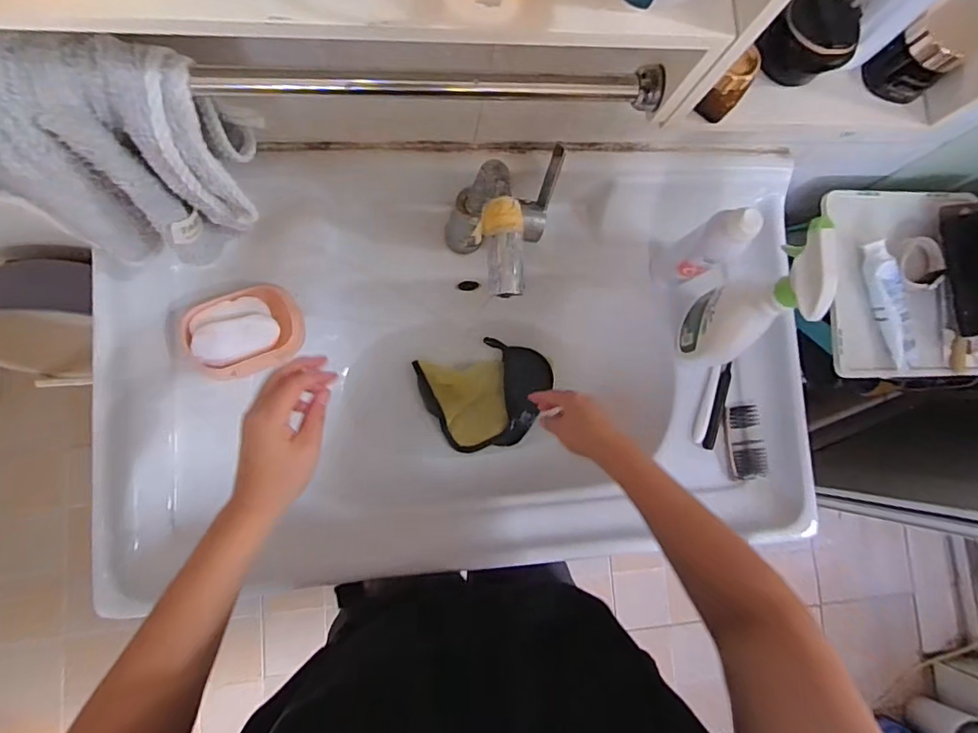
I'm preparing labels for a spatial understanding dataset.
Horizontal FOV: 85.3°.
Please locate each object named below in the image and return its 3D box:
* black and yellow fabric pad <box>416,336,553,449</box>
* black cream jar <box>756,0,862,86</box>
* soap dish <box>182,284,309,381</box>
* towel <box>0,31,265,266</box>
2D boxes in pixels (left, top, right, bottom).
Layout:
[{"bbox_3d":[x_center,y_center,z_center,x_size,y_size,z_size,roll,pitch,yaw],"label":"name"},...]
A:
[{"bbox_3d":[0.003,0.038,0.762,0.177,0.012,0.148,-23,88,-10],"label":"black and yellow fabric pad"},{"bbox_3d":[0.241,-0.249,0.393,0.061,0.039,0.073,39,80,-3],"label":"black cream jar"},{"bbox_3d":[-0.273,-0.041,0.600,0.120,0.028,0.093,-27,89,-10],"label":"soap dish"},{"bbox_3d":[-0.279,-0.147,0.399,0.200,0.206,0.085,-16,87,-10],"label":"towel"}]

